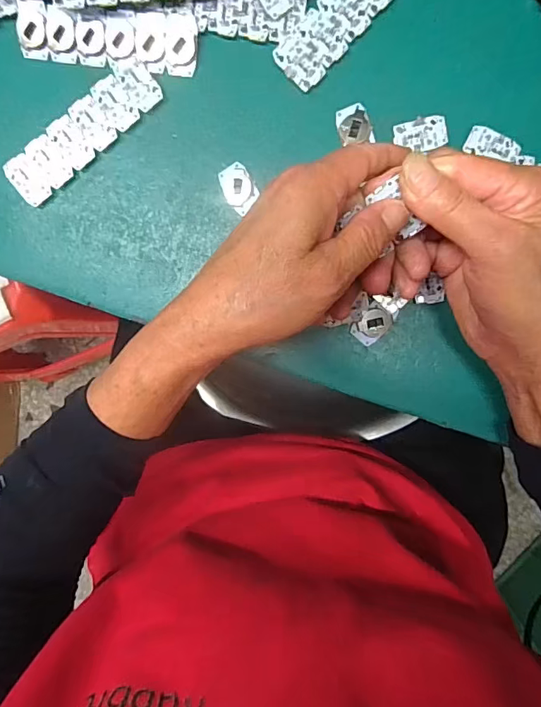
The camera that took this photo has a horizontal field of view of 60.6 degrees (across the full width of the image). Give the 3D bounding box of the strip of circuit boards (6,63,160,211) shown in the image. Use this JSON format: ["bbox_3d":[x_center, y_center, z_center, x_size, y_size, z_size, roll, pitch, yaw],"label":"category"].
[{"bbox_3d":[-0.114,-0.134,0.282,0.105,0.007,0.028,-37,93,7],"label":"strip of circuit boards"}]

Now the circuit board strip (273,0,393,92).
[{"bbox_3d":[0.048,-0.199,0.261,0.105,0.006,0.029,-45,92,7],"label":"circuit board strip"}]

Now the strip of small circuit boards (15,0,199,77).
[{"bbox_3d":[-0.096,-0.186,0.273,0.107,0.006,0.030,8,97,3],"label":"strip of small circuit boards"}]

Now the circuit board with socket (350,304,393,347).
[{"bbox_3d":[0.061,-0.017,0.283,0.018,0.004,0.026,44,97,-1],"label":"circuit board with socket"}]

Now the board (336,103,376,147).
[{"bbox_3d":[0.049,-0.133,0.270,0.019,0.005,0.022,-17,95,6],"label":"board"}]

